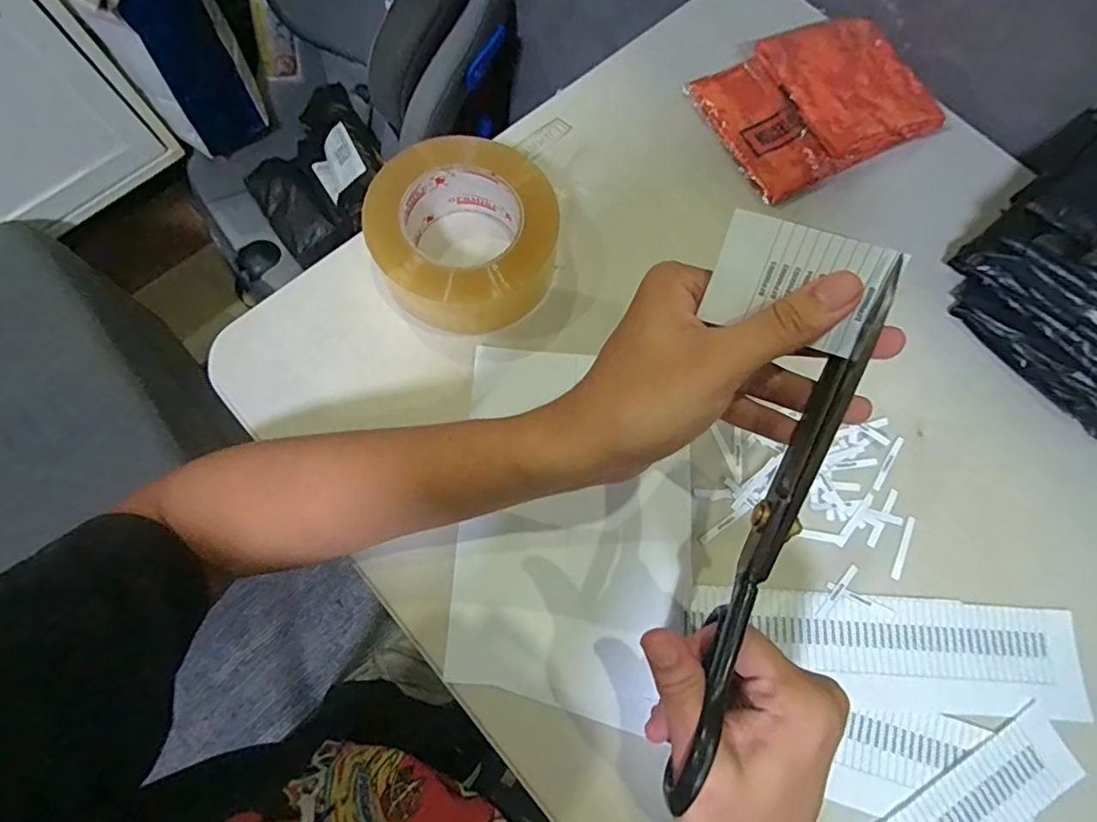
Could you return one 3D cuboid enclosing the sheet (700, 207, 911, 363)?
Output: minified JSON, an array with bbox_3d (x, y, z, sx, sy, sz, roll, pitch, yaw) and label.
[{"bbox_3d":[0.099,-0.050,0.213,0.066,0.005,0.043,15,110,-3],"label":"sheet"}]

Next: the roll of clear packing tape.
[{"bbox_3d":[-0.059,-0.119,0.367,0.114,0.068,0.112,1,73,-2],"label":"roll of clear packing tape"}]

